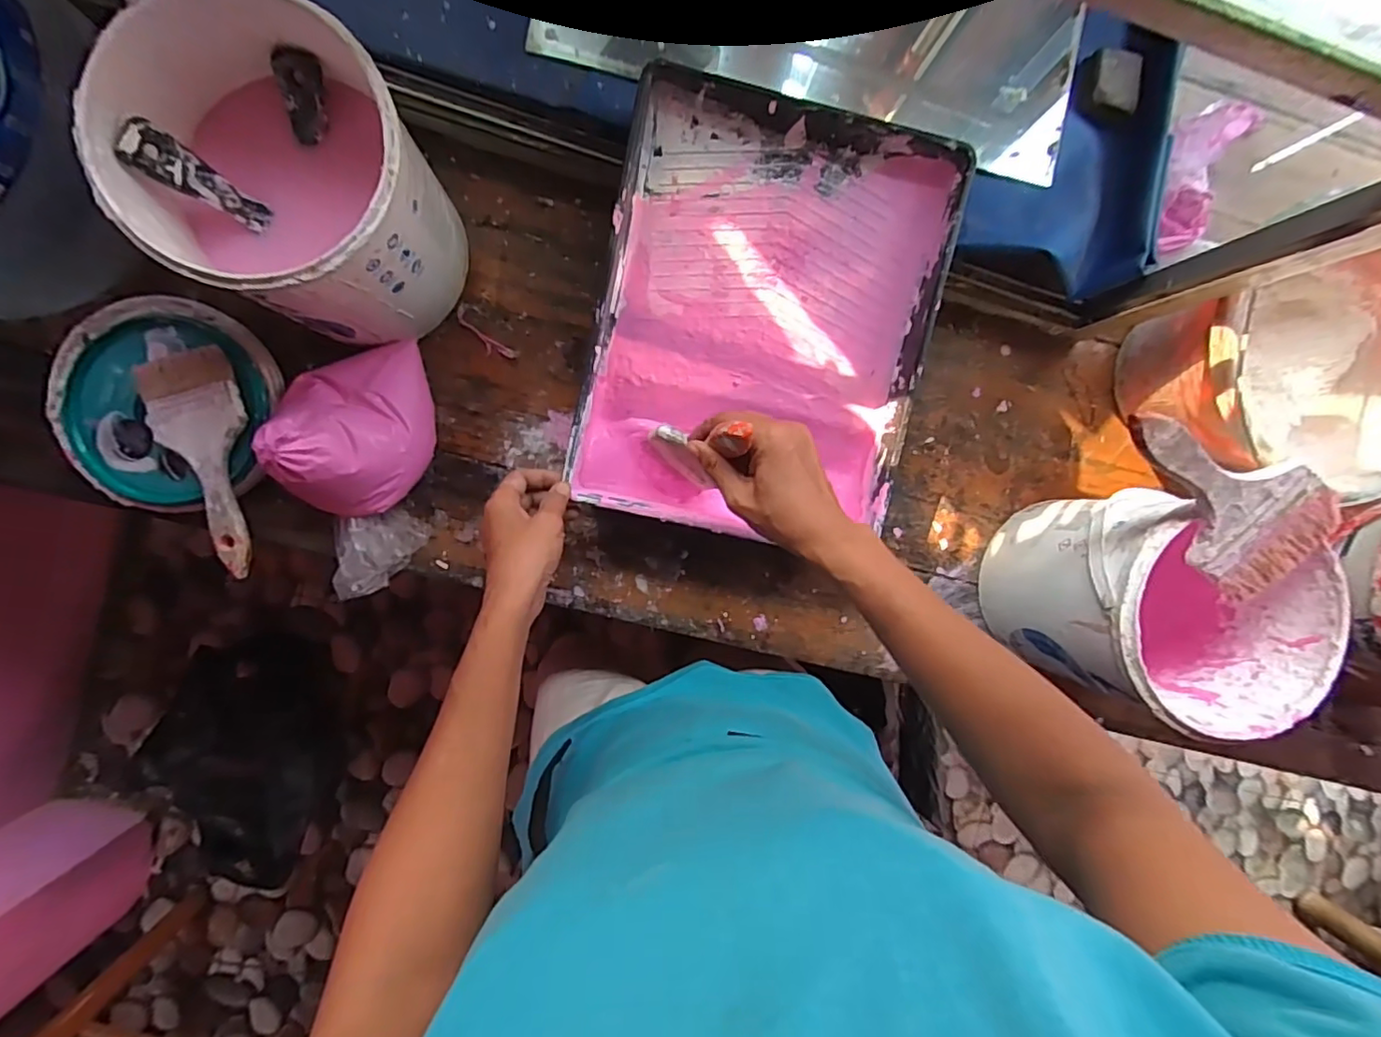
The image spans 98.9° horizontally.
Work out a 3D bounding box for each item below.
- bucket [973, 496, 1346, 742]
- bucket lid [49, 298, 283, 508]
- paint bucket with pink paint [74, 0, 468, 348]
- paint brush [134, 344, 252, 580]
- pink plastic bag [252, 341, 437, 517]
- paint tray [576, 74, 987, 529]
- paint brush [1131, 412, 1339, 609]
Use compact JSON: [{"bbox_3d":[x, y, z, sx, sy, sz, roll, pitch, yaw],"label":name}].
[{"bbox_3d":[0.394,0.076,0.523,0.187,0.186,0.167,27,88,-4],"label":"bucket"},{"bbox_3d":[-0.449,-0.097,0.505,0.168,0.022,0.175,0,91,-5],"label":"bucket lid"},{"bbox_3d":[-0.274,-0.234,0.442,0.169,0.183,0.175,30,88,-4],"label":"paint bucket with pink paint"},{"bbox_3d":[-0.401,-0.046,0.491,0.073,0.015,0.188,-17,92,-4],"label":"paint brush"},{"bbox_3d":[-0.290,-0.078,0.506,0.116,0.096,0.146,-8,91,-4],"label":"pink plastic bag"},{"bbox_3d":[0.061,-0.162,0.522,0.269,0.101,0.348,11,90,-5],"label":"paint tray"},{"bbox_3d":[0.368,-0.015,0.409,0.200,0.018,0.089,30,109,-18],"label":"paint brush"}]

